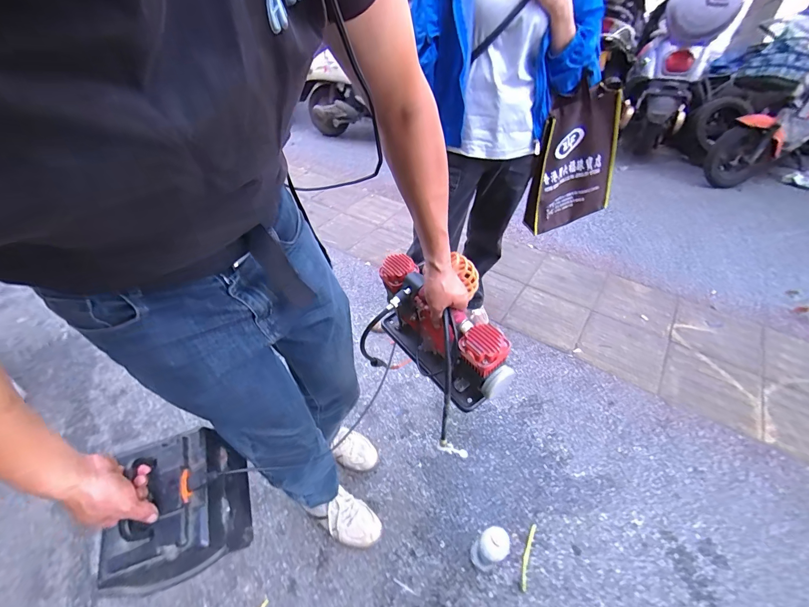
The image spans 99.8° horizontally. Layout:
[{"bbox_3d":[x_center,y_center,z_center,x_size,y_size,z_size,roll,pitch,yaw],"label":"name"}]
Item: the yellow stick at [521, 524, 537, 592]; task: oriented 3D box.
[{"bbox_3d":[0.315,0.641,0.871,0.019,0.011,0.149,17,49,19],"label":"yellow stick"}]

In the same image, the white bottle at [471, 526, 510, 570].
[{"bbox_3d":[0.197,0.580,0.803,0.065,0.201,0.055,30,54,28],"label":"white bottle"}]

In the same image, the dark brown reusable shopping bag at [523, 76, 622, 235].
[{"bbox_3d":[0.480,-0.392,0.965,0.231,0.364,0.061,-11,36,0],"label":"dark brown reusable shopping bag"}]

